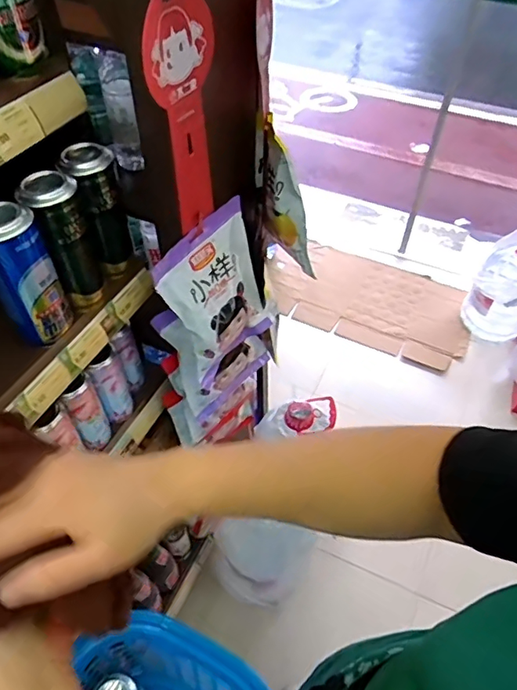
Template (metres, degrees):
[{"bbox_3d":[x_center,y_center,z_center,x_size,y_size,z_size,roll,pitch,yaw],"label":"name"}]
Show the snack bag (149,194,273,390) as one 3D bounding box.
[{"bbox_3d":[-0.058,-0.071,0.752,0.035,0.237,0.163,19,52,34],"label":"snack bag"}]

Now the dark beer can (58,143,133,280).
[{"bbox_3d":[-0.195,-0.162,0.644,0.060,0.166,0.062,-14,51,-14],"label":"dark beer can"}]

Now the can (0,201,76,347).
[{"bbox_3d":[-0.253,-0.071,0.562,0.066,0.155,0.059,-18,52,-17],"label":"can"}]

